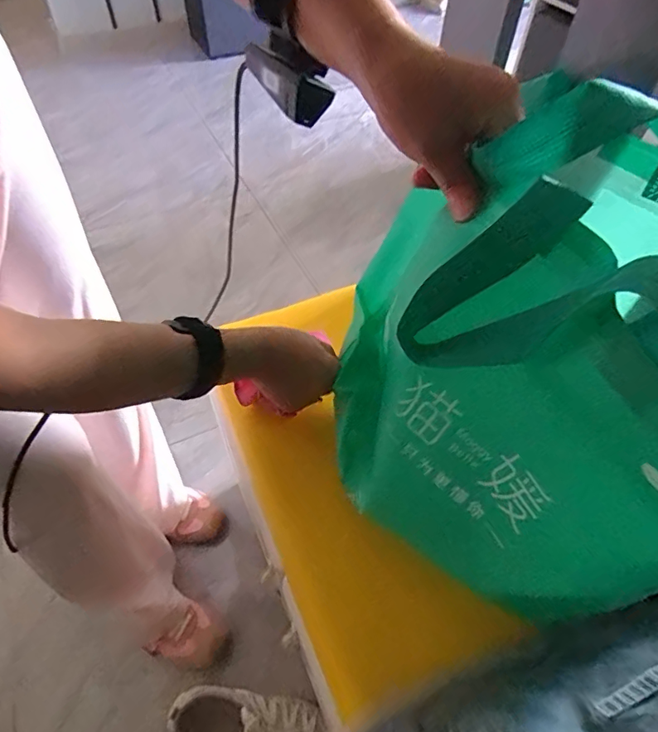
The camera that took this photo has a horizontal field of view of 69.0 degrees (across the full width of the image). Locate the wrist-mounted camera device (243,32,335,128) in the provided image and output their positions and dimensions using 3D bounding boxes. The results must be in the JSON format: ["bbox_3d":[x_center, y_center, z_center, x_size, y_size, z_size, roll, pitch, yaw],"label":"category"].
[{"bbox_3d":[-0.031,-0.201,0.333,0.070,0.027,0.024,45,60,4],"label":"wrist-mounted camera device"}]

